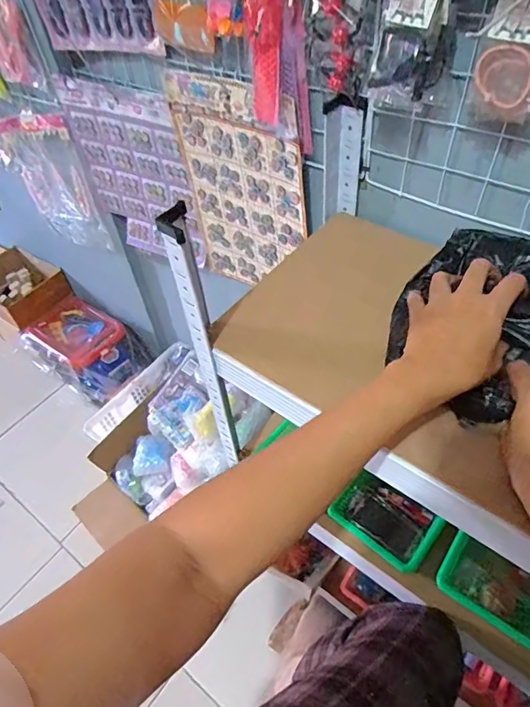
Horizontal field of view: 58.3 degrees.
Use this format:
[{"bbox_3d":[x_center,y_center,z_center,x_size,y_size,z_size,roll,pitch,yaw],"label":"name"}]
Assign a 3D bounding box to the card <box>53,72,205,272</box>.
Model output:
[{"bbox_3d":[-0.246,-0.334,0.913,0.265,0.334,0.022,19,51,23],"label":"card"}]

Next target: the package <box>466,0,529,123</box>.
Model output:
[{"bbox_3d":[0.215,-0.253,0.412,0.021,0.096,0.056,-31,53,-19],"label":"package"}]

